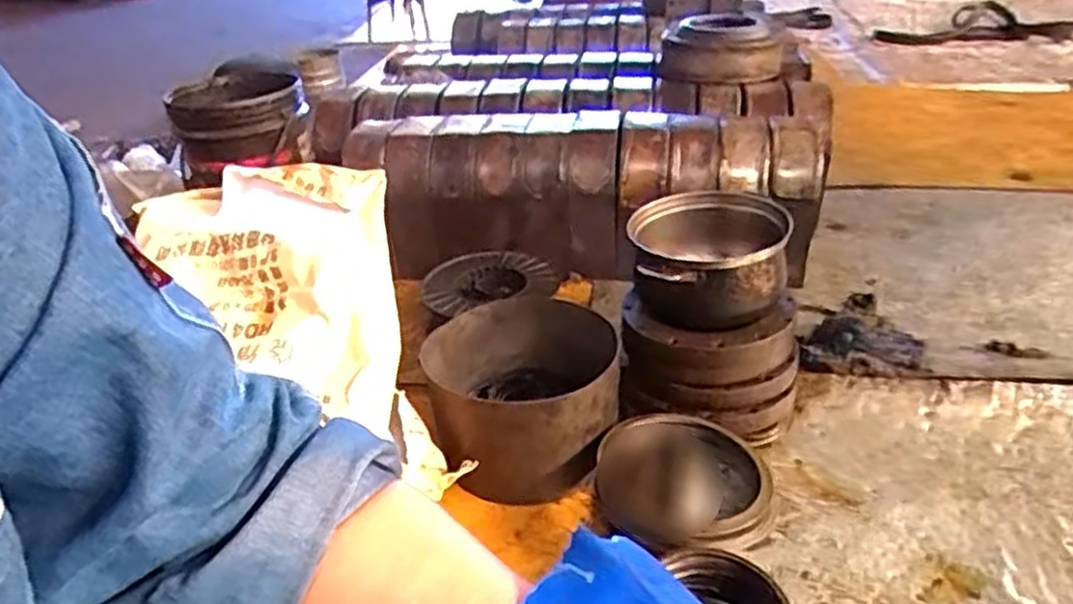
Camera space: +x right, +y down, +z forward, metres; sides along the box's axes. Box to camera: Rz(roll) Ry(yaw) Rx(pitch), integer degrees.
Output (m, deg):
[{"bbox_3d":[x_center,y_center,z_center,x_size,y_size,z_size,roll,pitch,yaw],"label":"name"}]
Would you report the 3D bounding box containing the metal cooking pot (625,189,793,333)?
[{"bbox_3d":[0.238,-0.068,1.075,0.211,0.117,0.225,-2,30,1],"label":"metal cooking pot"}]

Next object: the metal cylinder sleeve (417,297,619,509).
[{"bbox_3d":[-0.021,0.117,1.044,0.259,0.142,0.255,-3,30,-1],"label":"metal cylinder sleeve"}]

